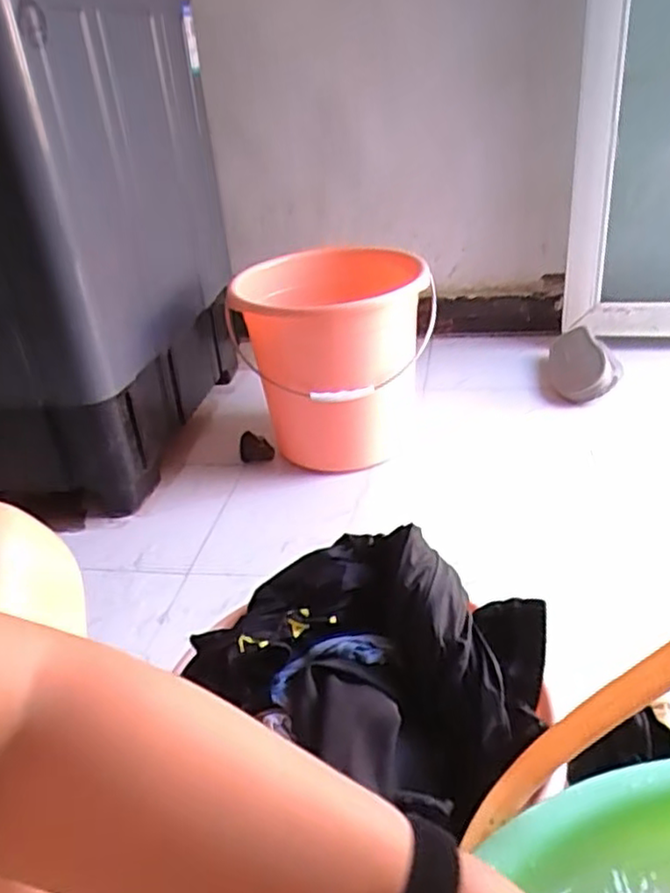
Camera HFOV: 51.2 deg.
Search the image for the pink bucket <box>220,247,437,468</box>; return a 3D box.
[{"bbox_3d":[-0.003,-0.146,1.222,0.292,0.327,0.317,-5,30,3],"label":"pink bucket"}]

